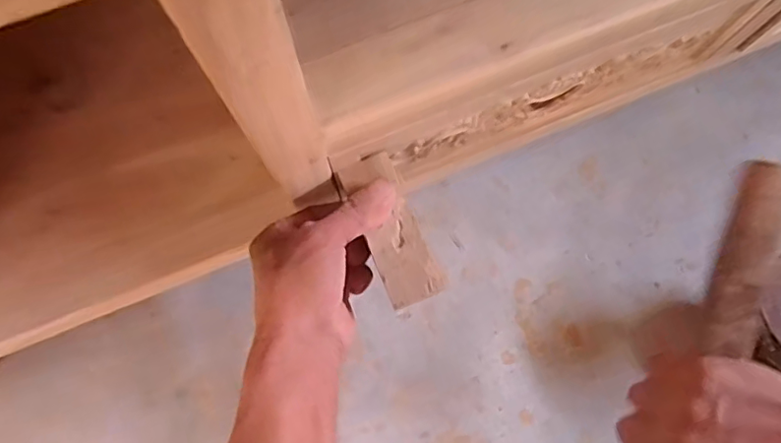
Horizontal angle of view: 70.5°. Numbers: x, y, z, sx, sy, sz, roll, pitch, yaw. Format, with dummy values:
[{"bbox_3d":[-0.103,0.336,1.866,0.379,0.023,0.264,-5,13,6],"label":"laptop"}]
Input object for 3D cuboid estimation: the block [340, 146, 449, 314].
[{"bbox_3d":[0.000,0.004,0.378,0.037,0.008,0.105,-21,76,-5],"label":"block"}]

